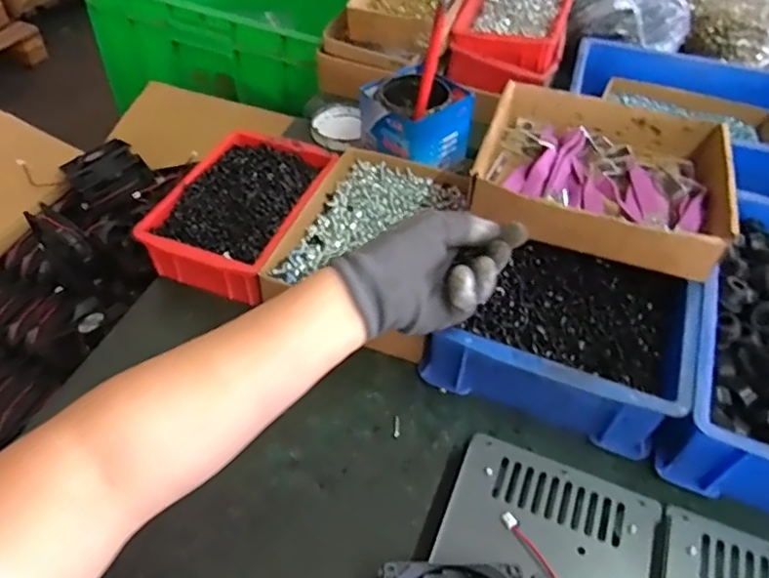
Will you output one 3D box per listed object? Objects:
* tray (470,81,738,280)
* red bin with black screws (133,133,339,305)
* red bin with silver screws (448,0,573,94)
[{"bbox_3d":[0.204,-0.111,0.565,0.214,0.053,0.190,16,49,12],"label":"tray"},{"bbox_3d":[-0.145,-0.080,0.619,0.130,0.057,0.202,17,49,13],"label":"red bin with black screws"},{"bbox_3d":[0.180,-0.363,0.820,0.137,0.084,0.217,17,49,13],"label":"red bin with silver screws"}]

